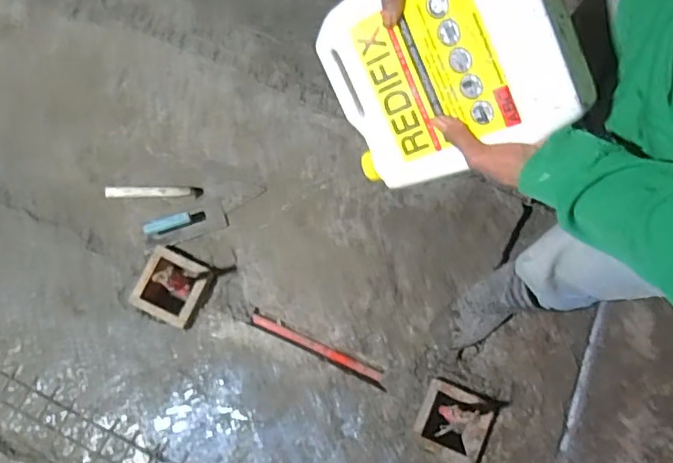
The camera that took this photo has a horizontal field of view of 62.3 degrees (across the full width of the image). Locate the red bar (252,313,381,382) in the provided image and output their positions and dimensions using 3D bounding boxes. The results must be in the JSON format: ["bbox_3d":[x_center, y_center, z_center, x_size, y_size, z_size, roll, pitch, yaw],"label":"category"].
[{"bbox_3d":[-0.050,0.289,1.395,0.344,0.027,0.026,24,76,6],"label":"red bar"}]

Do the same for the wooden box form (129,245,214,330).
[{"bbox_3d":[-0.396,0.132,1.361,0.163,0.046,0.169,25,76,7],"label":"wooden box form"}]

